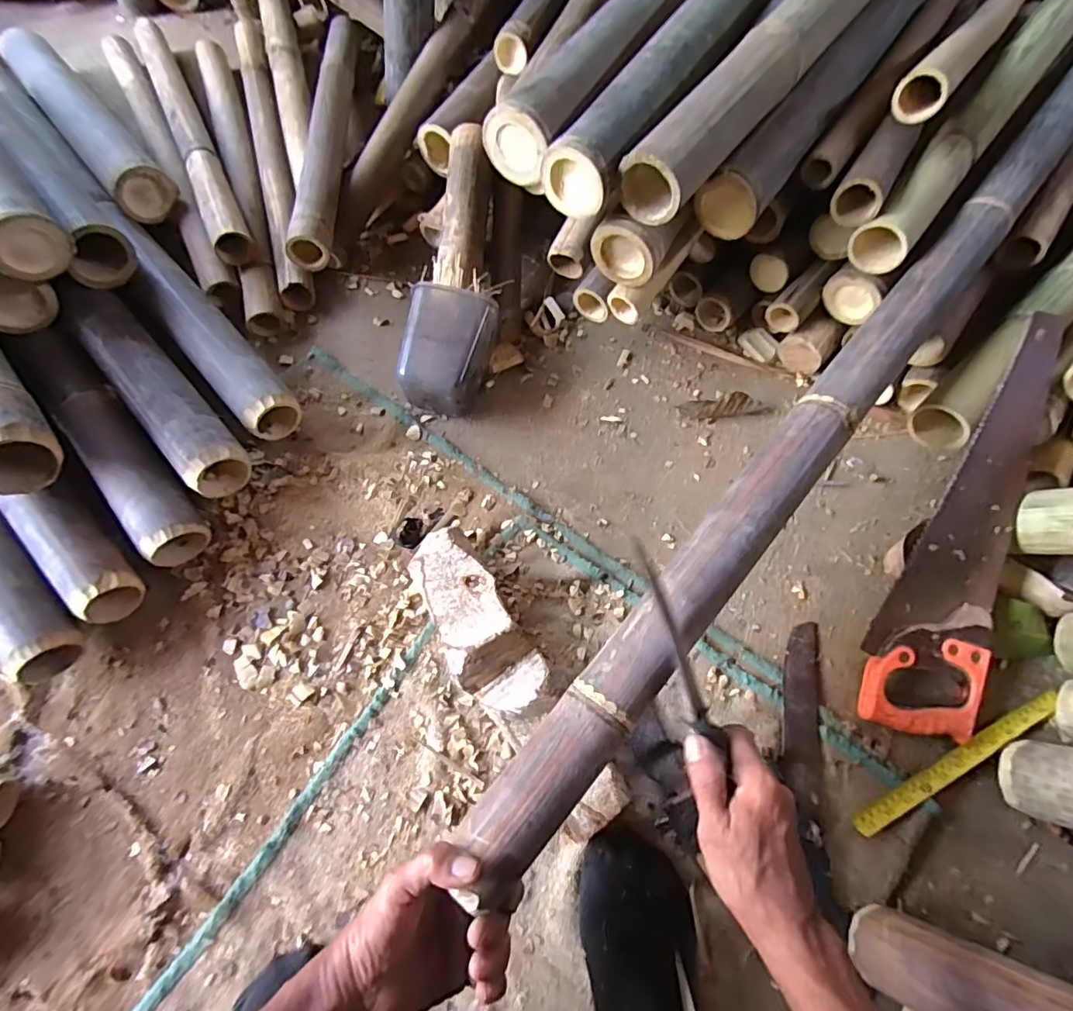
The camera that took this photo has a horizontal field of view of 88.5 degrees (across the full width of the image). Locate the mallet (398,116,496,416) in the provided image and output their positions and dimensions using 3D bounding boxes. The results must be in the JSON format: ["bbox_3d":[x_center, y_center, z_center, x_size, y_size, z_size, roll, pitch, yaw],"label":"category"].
[{"bbox_3d":[-0.109,-0.313,0.747,0.116,0.128,0.397,2,67,-2],"label":"mallet"}]

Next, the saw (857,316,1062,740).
[{"bbox_3d":[0.496,0.015,0.617,0.118,0.022,0.499,25,83,8],"label":"saw"}]

